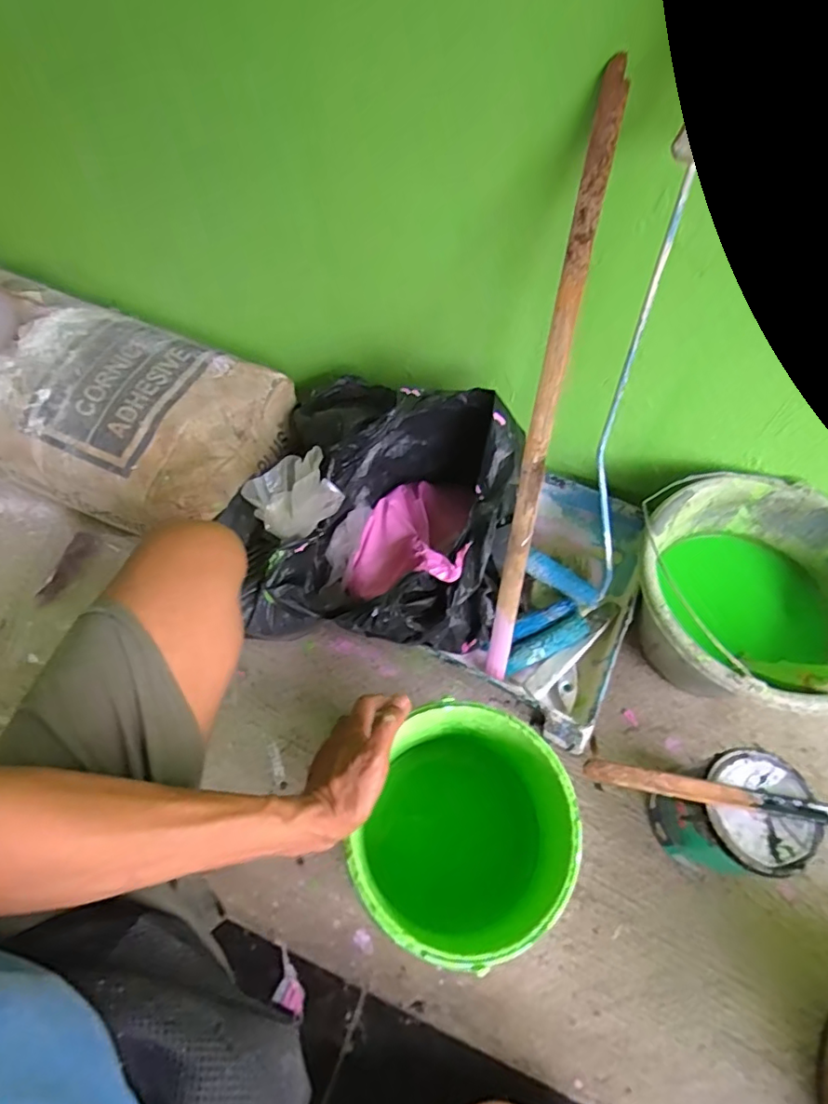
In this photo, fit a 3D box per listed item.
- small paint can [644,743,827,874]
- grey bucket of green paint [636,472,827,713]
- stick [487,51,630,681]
[{"bbox_3d":[0.305,0.259,0.561,0.101,0.137,0.095,1,62,-1],"label":"small paint can"},{"bbox_3d":[0.357,0.067,0.641,0.247,0.175,0.246,1,62,-1],"label":"grey bucket of green paint"},{"bbox_3d":[0.113,-0.095,0.513,0.024,0.533,0.015,7,29,2],"label":"stick"}]

